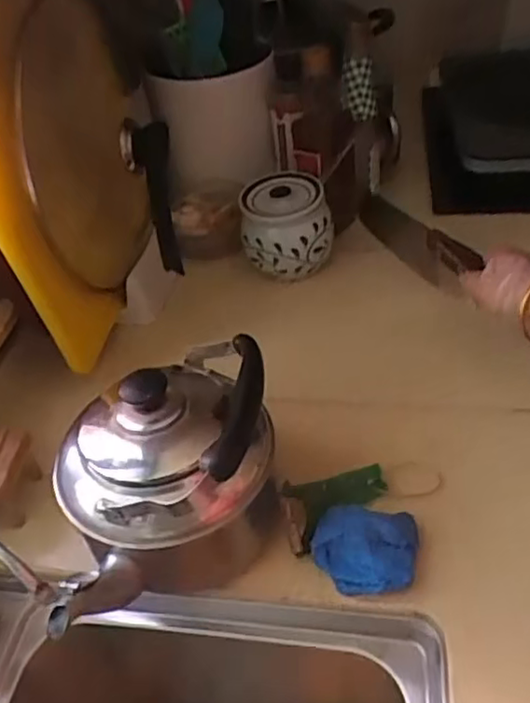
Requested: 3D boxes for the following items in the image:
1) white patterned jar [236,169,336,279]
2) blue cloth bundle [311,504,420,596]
[{"bbox_3d":[0.024,-0.166,0.843,0.108,0.094,0.099,-11,42,-3],"label":"white patterned jar"},{"bbox_3d":[0.084,0.157,0.542,0.082,0.044,0.074,2,43,10],"label":"blue cloth bundle"}]

